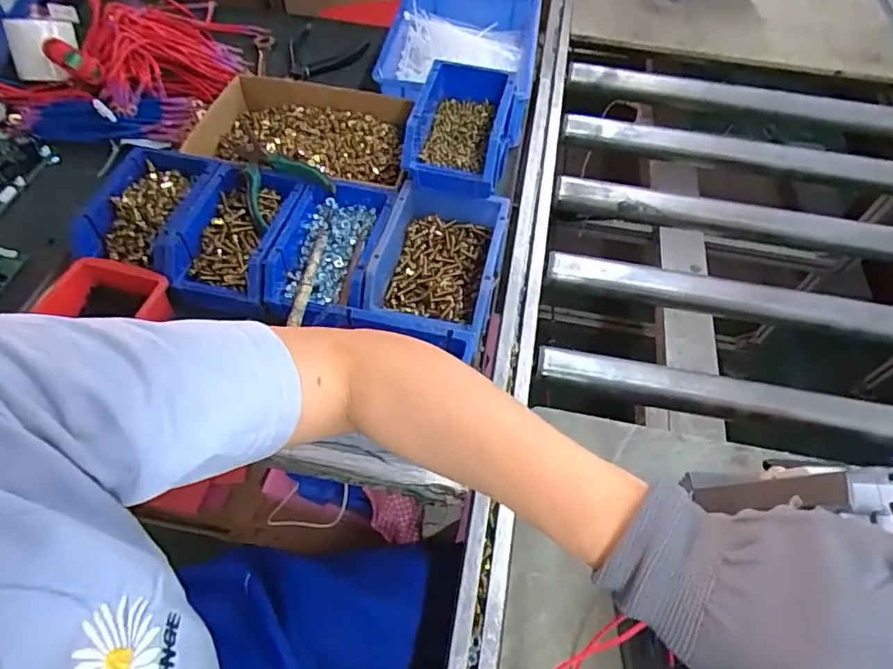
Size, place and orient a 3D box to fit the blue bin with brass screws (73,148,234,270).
[{"bbox_3d":[-0.325,-0.135,0.618,0.120,0.058,0.148,11,57,4],"label":"blue bin with brass screws"}]

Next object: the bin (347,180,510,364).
[{"bbox_3d":[-0.012,-0.071,0.586,0.128,0.065,0.185,12,57,5],"label":"bin"}]

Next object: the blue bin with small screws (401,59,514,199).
[{"bbox_3d":[0.016,-0.238,0.636,0.111,0.062,0.164,8,57,2],"label":"blue bin with small screws"}]

